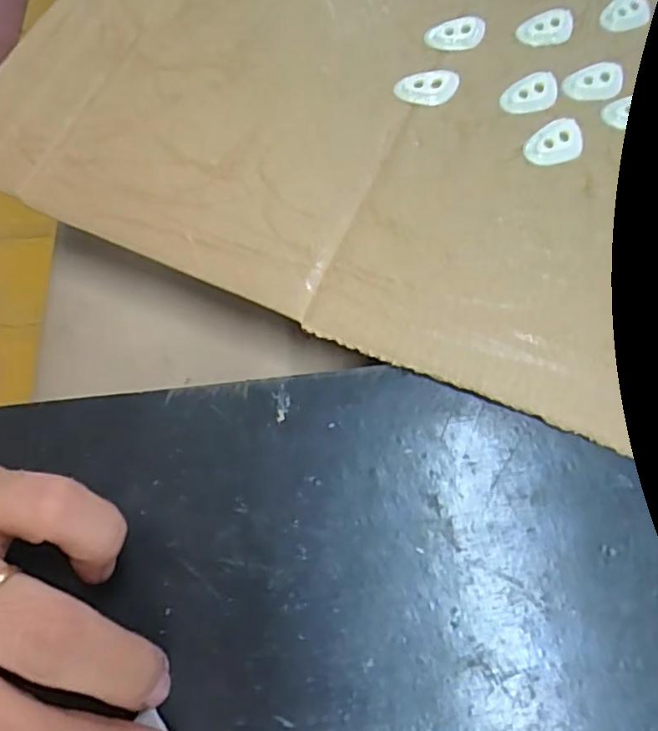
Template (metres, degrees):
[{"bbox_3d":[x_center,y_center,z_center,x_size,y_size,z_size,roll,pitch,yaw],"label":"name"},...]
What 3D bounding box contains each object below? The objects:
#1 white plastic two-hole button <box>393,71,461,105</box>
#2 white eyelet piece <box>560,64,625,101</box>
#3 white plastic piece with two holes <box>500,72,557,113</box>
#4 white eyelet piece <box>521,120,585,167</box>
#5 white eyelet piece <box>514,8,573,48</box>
[{"bbox_3d":[0.039,-0.112,0.238,0.025,0.004,0.015,2,68,3],"label":"white plastic two-hole button"},{"bbox_3d":[0.105,-0.114,0.236,0.026,0.004,0.015,-7,68,-1],"label":"white eyelet piece"},{"bbox_3d":[0.080,-0.107,0.234,0.025,0.004,0.015,-26,69,-8],"label":"white plastic piece with two holes"},{"bbox_3d":[0.086,-0.084,0.224,0.026,0.004,0.016,-31,70,-11],"label":"white eyelet piece"},{"bbox_3d":[0.092,-0.142,0.250,0.024,0.004,0.016,-29,70,-10],"label":"white eyelet piece"}]

